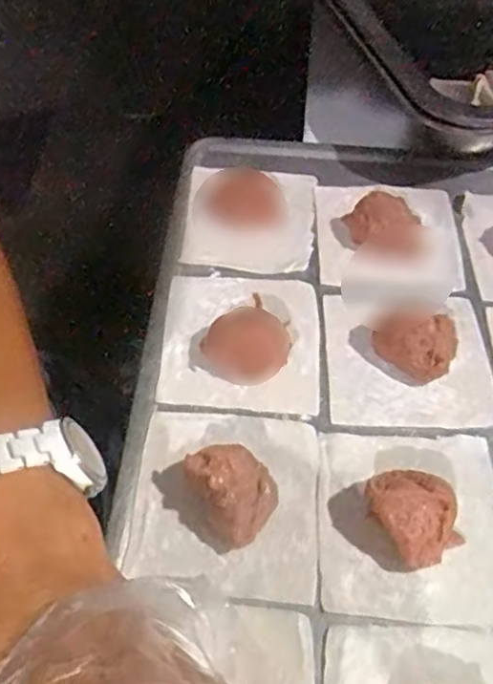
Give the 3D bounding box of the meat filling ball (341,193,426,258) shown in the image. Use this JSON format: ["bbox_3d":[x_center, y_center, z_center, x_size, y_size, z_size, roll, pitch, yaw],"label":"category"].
[{"bbox_3d":[0.078,-0.066,0.363,0.045,0.021,0.029,14,56,9],"label":"meat filling ball"}]

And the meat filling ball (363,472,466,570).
[{"bbox_3d":[0.069,0.071,0.267,0.032,0.023,0.036,-26,59,-18],"label":"meat filling ball"}]

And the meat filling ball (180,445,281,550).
[{"bbox_3d":[-0.004,0.063,0.269,0.032,0.025,0.037,-20,58,-14],"label":"meat filling ball"}]

